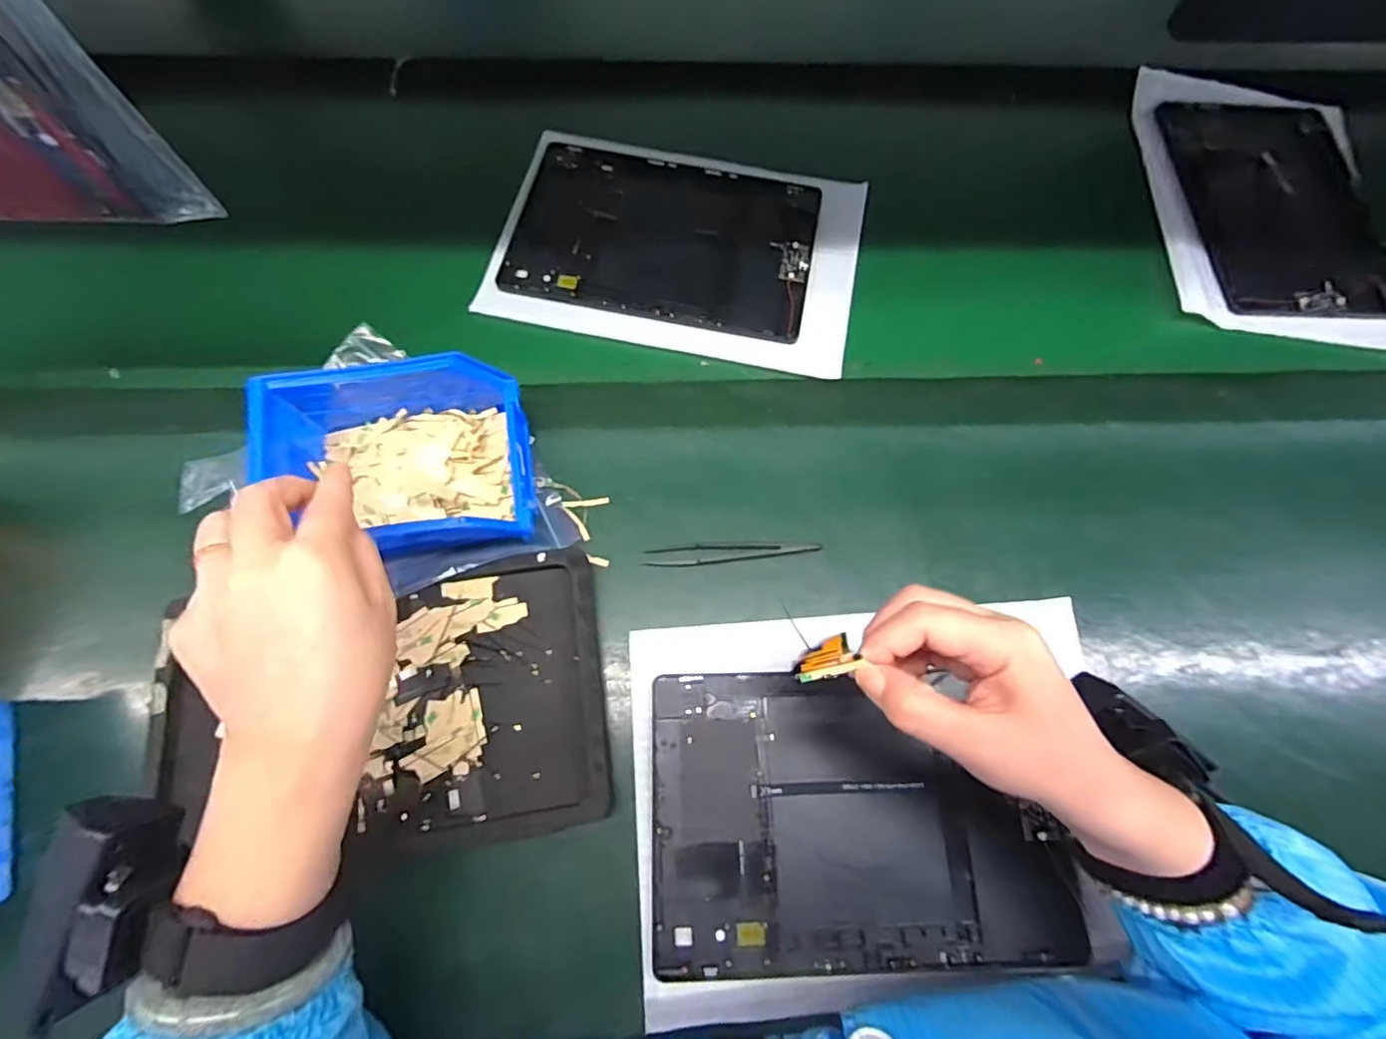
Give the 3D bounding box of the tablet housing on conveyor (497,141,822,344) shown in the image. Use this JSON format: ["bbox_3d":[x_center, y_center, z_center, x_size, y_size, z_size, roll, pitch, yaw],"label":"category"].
[{"bbox_3d":[-0.019,-0.227,0.466,0.229,0.008,0.161,10,71,2],"label":"tablet housing on conveyor"}]

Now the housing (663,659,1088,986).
[{"bbox_3d":[0.092,0.167,0.334,0.227,0.010,0.153,-1,71,-2],"label":"housing"}]

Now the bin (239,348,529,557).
[{"bbox_3d":[-0.174,-0.033,0.358,0.142,0.072,0.116,-8,71,-5],"label":"bin"}]

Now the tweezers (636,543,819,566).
[{"bbox_3d":[0.027,0.022,0.379,0.113,0.004,0.014,-3,71,-3],"label":"tweezers"}]

